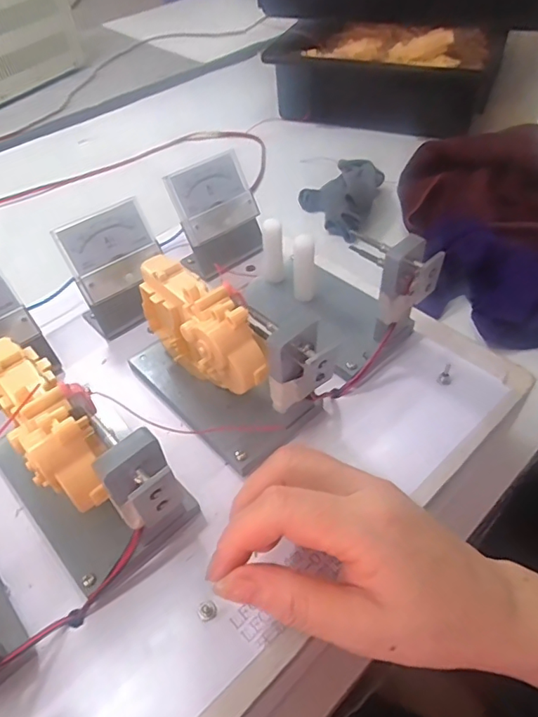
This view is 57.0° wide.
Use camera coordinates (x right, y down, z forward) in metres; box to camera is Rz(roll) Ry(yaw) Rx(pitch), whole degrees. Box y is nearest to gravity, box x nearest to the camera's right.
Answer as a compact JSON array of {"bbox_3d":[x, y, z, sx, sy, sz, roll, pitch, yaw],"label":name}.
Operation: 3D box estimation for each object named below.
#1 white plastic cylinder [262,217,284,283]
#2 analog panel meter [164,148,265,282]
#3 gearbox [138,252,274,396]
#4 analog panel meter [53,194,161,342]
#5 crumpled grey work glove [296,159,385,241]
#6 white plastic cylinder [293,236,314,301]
[{"bbox_3d":[0.003,-0.079,0.369,0.015,0.049,0.011,-5,49,-1],"label":"white plastic cylinder"},{"bbox_3d":[-0.039,-0.114,0.393,0.066,0.070,0.047,-32,54,-22],"label":"analog panel meter"},{"bbox_3d":[-0.042,-0.022,0.283,0.039,0.038,0.099,-33,55,-23],"label":"gearbox"},{"bbox_3d":[-0.108,-0.065,0.357,0.067,0.068,0.045,-32,54,-22],"label":"analog panel meter"},{"bbox_3d":[0.080,-0.193,0.573,0.088,0.047,0.115,10,50,12],"label":"crumpled grey work glove"},{"bbox_3d":[0.025,-0.064,0.356,0.014,0.049,0.013,-1,49,3],"label":"white plastic cylinder"}]

